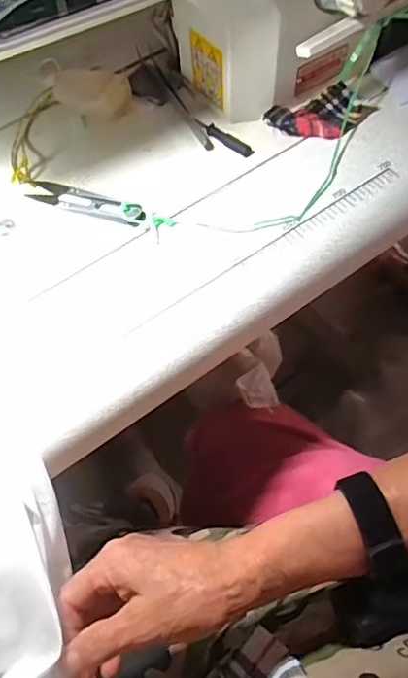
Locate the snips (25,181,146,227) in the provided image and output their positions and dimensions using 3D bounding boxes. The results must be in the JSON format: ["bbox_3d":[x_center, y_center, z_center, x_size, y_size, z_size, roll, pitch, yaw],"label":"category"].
[{"bbox_3d":[-0.091,-0.108,0.428,0.099,0.008,0.022,19,63,13],"label":"snips"}]

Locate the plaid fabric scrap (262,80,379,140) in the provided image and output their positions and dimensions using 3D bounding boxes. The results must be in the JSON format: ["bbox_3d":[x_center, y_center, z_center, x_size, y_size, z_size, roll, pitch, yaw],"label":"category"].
[{"bbox_3d":[0.101,-0.189,0.459,0.086,0.016,0.051,-26,62,-11],"label":"plaid fabric scrap"}]

